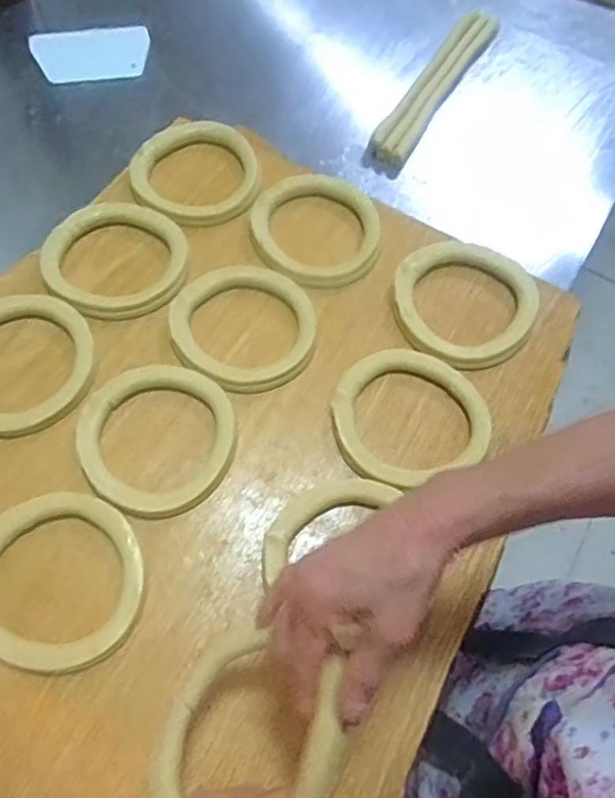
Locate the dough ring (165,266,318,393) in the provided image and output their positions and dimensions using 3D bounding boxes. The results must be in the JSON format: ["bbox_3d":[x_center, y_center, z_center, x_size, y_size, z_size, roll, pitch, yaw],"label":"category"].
[{"bbox_3d":[-0.063,-0.077,0.616,0.143,0.014,0.140,2,63,-4],"label":"dough ring"}]

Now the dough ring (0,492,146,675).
[{"bbox_3d":[-0.203,0.145,0.492,0.134,0.015,0.139,2,63,-4],"label":"dough ring"}]

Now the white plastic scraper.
[{"bbox_3d":[-0.281,-0.454,0.808,0.149,0.006,0.098,-15,67,-11],"label":"white plastic scraper"}]

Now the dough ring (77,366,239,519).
[{"bbox_3d":[-0.133,0.033,0.554,0.137,0.014,0.142,2,63,-4],"label":"dough ring"}]

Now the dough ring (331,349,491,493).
[{"bbox_3d":[0.092,0.014,0.577,0.140,0.019,0.130,2,63,-4],"label":"dough ring"}]

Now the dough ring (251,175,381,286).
[{"bbox_3d":[0.009,-0.186,0.669,0.144,0.025,0.129,33,65,11],"label":"dough ring"}]

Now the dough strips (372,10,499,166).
[{"bbox_3d":[0.172,-0.422,0.815,0.049,0.022,0.343,28,64,9],"label":"dough strips"}]

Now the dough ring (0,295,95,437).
[{"bbox_3d":[-0.271,-0.034,0.576,0.138,0.019,0.138,2,63,-4],"label":"dough ring"}]

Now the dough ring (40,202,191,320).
[{"bbox_3d":[-0.199,-0.146,0.636,0.138,0.017,0.147,2,63,-4],"label":"dough ring"}]

